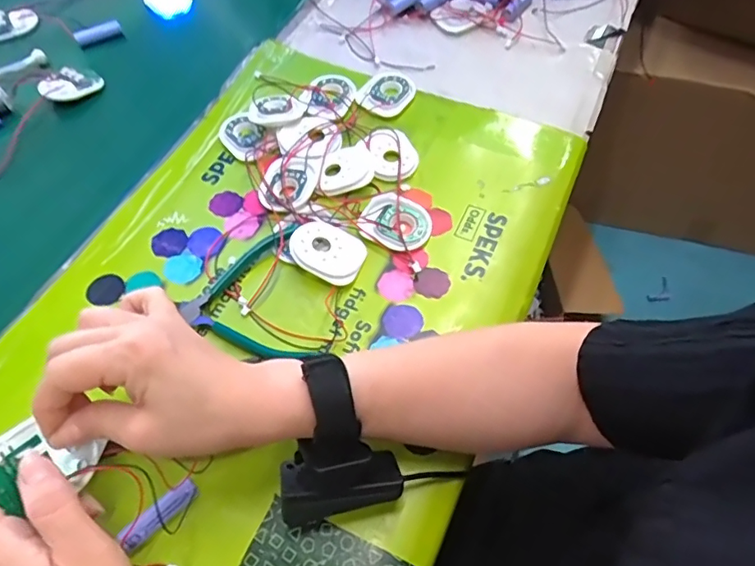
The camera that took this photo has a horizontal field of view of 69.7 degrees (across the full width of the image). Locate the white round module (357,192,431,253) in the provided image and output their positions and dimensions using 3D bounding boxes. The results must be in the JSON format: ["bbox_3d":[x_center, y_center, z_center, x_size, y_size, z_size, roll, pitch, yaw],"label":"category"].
[{"bbox_3d":[0.016,-0.051,0.444,0.055,0.016,0.050,18,61,11],"label":"white round module"}]

